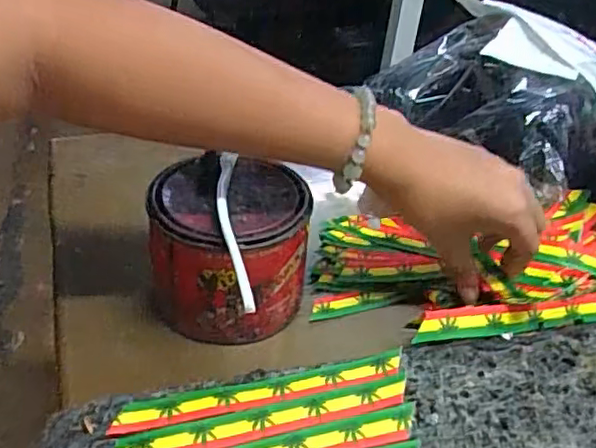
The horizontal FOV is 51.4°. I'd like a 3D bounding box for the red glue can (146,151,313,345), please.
[{"bbox_3d":[-0.047,0.011,0.413,0.098,0.084,0.092,-3,37,-13],"label":"red glue can"}]

